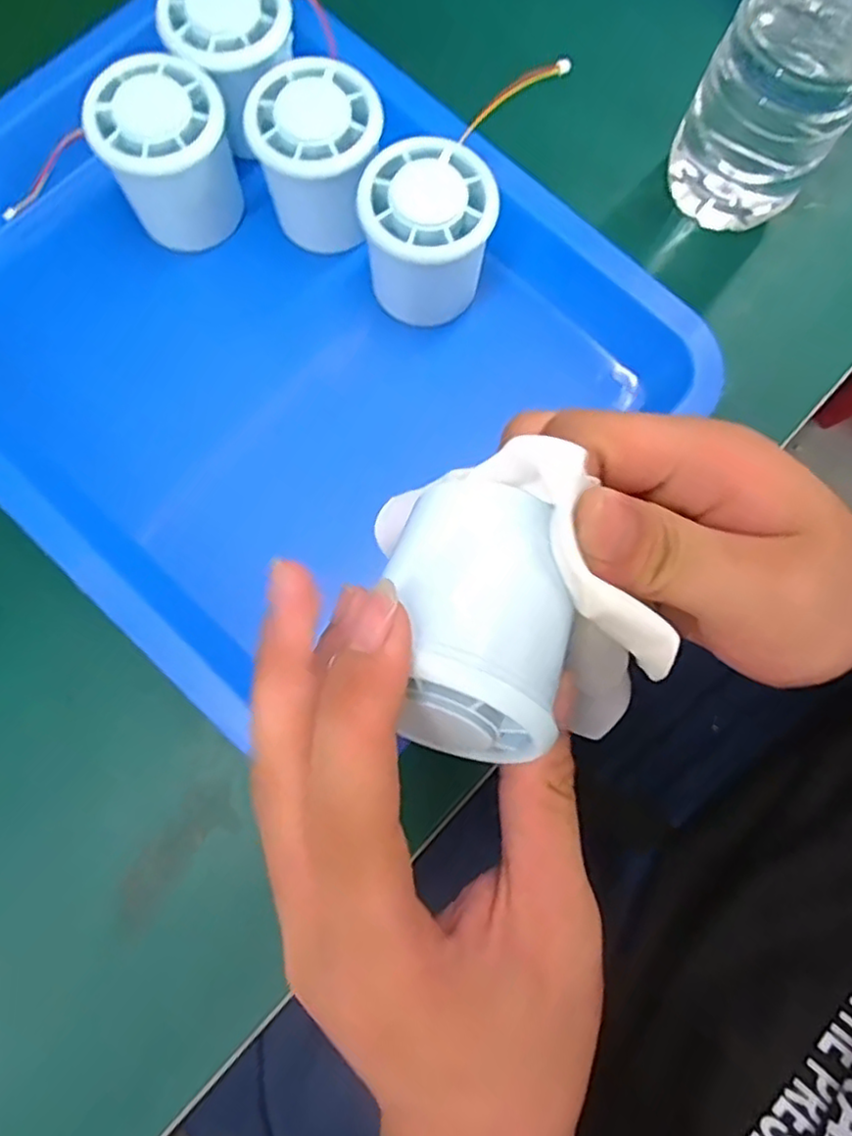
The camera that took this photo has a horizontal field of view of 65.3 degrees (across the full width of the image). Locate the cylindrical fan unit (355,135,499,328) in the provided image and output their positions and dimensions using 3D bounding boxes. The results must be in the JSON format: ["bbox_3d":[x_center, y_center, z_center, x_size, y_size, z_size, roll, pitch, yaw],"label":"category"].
[{"bbox_3d":[0.000,-0.144,0.296,0.055,0.058,0.053,0,78,-2],"label":"cylindrical fan unit"}]

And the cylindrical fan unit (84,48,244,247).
[{"bbox_3d":[-0.113,-0.180,0.302,0.055,0.058,0.057,0,78,-2],"label":"cylindrical fan unit"}]

